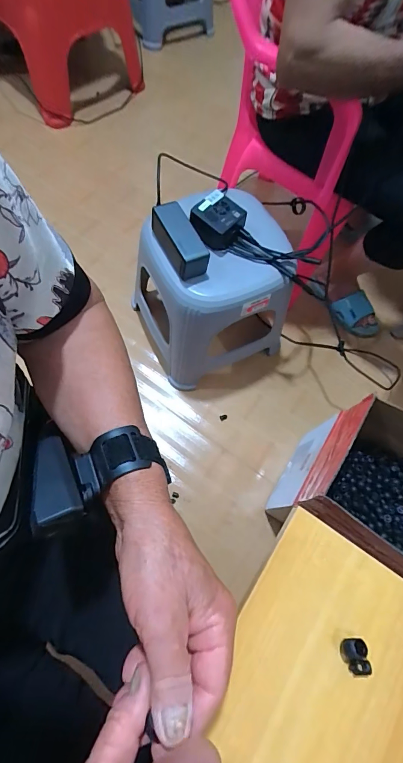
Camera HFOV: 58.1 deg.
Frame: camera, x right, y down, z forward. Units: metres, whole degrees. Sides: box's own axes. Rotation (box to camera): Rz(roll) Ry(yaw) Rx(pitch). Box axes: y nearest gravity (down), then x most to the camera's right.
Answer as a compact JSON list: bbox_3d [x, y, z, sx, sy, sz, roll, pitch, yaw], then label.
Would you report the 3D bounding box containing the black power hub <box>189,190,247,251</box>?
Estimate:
[{"bbox_3d":[0.029,-0.290,0.664,0.086,0.048,0.083,40,71,11],"label":"black power hub"}]

